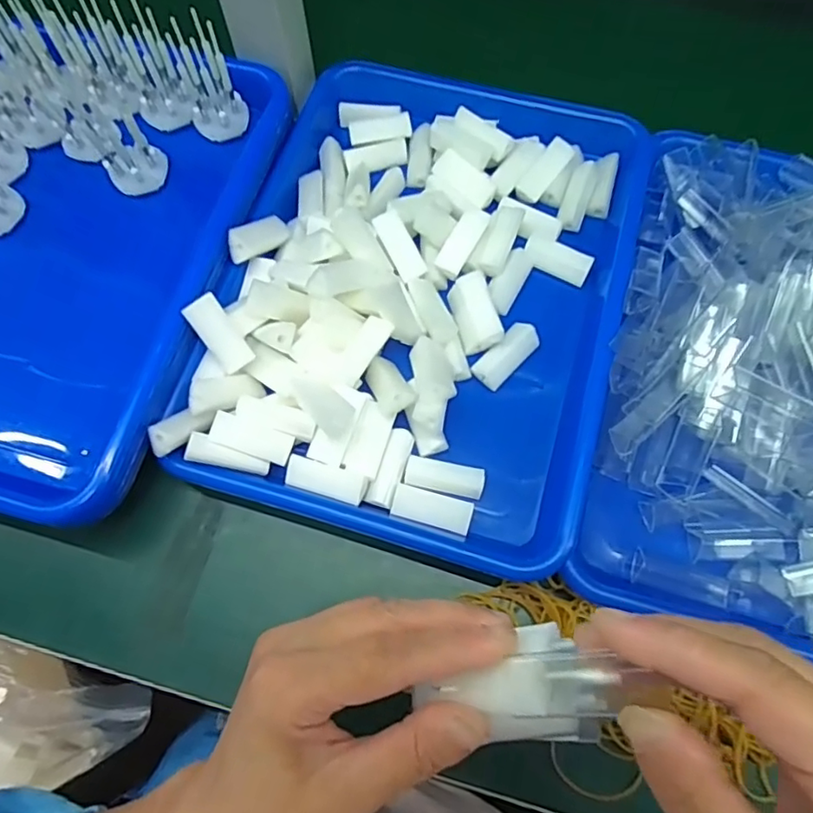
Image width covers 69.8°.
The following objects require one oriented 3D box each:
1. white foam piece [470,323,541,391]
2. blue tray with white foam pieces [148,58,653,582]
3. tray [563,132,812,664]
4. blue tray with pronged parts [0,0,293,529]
[{"bbox_3d":[0.063,-0.033,0.368,0.020,0.013,0.046,42,75,14],"label":"white foam piece"},{"bbox_3d":[0.012,-0.083,0.375,0.241,0.045,0.331,15,70,6],"label":"blue tray with white foam pieces"},{"bbox_3d":[0.239,-0.012,0.340,0.237,0.064,0.302,17,70,6],"label":"tray"},{"bbox_3d":[-0.234,-0.110,0.358,0.241,0.071,0.317,14,70,5],"label":"blue tray with pronged parts"}]

